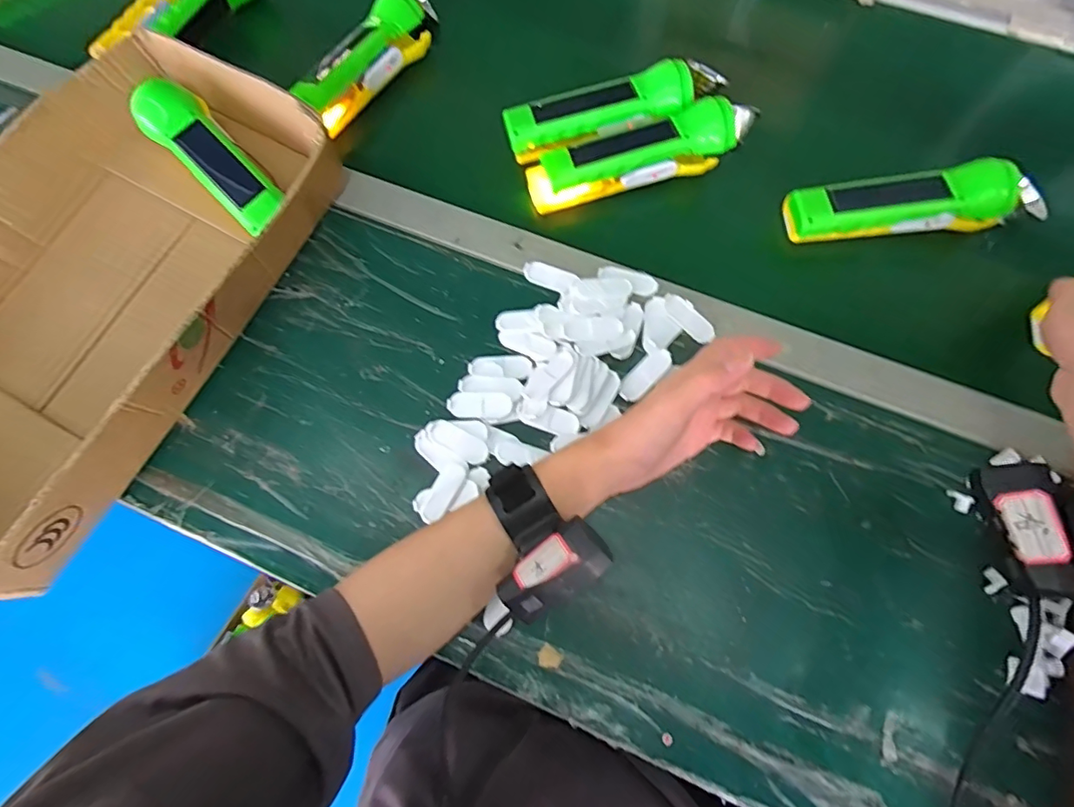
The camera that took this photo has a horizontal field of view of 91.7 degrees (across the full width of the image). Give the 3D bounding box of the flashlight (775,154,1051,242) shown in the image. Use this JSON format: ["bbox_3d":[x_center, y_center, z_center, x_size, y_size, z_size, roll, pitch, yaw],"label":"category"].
[{"bbox_3d":[0.309,-0.169,0.432,0.185,0.047,0.046,-3,73,0],"label":"flashlight"}]

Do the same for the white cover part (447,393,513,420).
[{"bbox_3d":[-0.045,0.001,0.407,0.049,0.005,0.020,2,73,2],"label":"white cover part"}]

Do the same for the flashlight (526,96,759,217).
[{"bbox_3d":[0.095,-0.223,0.457,0.204,0.045,0.052,-11,73,-2],"label":"flashlight"}]

